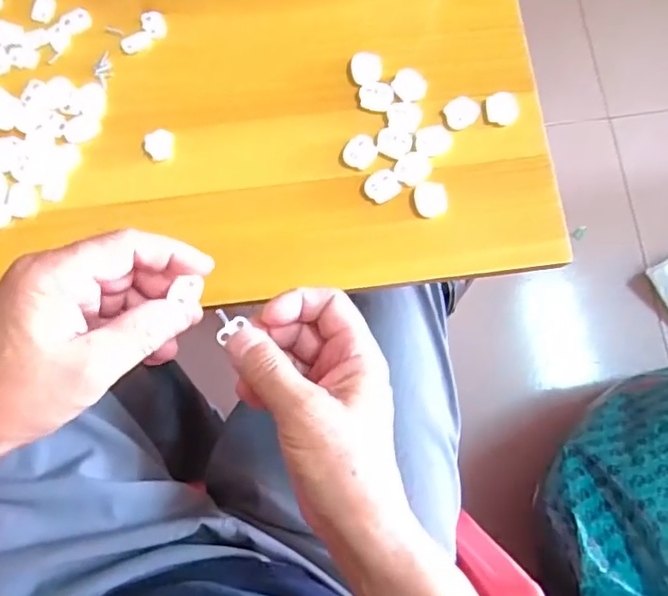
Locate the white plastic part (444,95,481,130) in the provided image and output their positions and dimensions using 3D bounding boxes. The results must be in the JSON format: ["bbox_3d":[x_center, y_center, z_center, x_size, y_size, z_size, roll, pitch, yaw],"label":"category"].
[{"bbox_3d":[0.086,-0.125,0.398,0.024,0.004,0.020,-39,82,-8],"label":"white plastic part"}]

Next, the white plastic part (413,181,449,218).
[{"bbox_3d":[0.063,-0.064,0.385,0.021,0.004,0.023,0,78,-1],"label":"white plastic part"}]

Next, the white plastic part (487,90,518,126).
[{"bbox_3d":[0.113,-0.128,0.398,0.020,0.004,0.024,0,78,-1],"label":"white plastic part"}]

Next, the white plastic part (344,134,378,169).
[{"bbox_3d":[0.018,-0.096,0.393,0.020,0.007,0.022,27,79,5],"label":"white plastic part"}]

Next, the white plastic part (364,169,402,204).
[{"bbox_3d":[0.031,-0.073,0.386,0.023,0.004,0.020,-32,81,-7],"label":"white plastic part"}]

